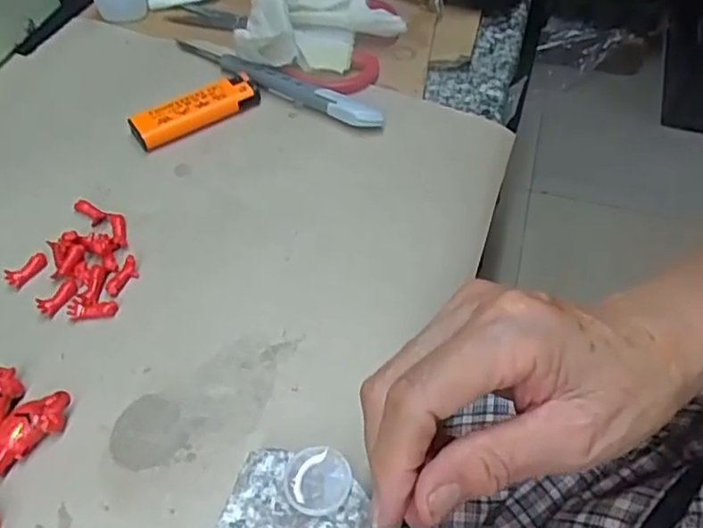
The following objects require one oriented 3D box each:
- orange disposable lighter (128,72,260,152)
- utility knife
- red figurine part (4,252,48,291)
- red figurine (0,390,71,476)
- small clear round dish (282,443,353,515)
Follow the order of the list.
[{"bbox_3d":[-0.096,-0.095,0.395,0.079,0.014,0.025,-32,60,-21],"label":"orange disposable lighter"},{"bbox_3d":[-0.051,-0.118,0.409,0.155,0.015,0.018,25,58,17],"label":"utility knife"},{"bbox_3d":[-0.172,0.003,0.340,0.009,0.007,0.023,30,59,17],"label":"red figurine part"},{"bbox_3d":[-0.144,0.074,0.285,0.018,0.014,0.041,38,63,24],"label":"red figurine"},{"bbox_3d":[-0.014,0.088,0.260,0.026,0.004,0.026,0,56,0],"label":"small clear round dish"}]

